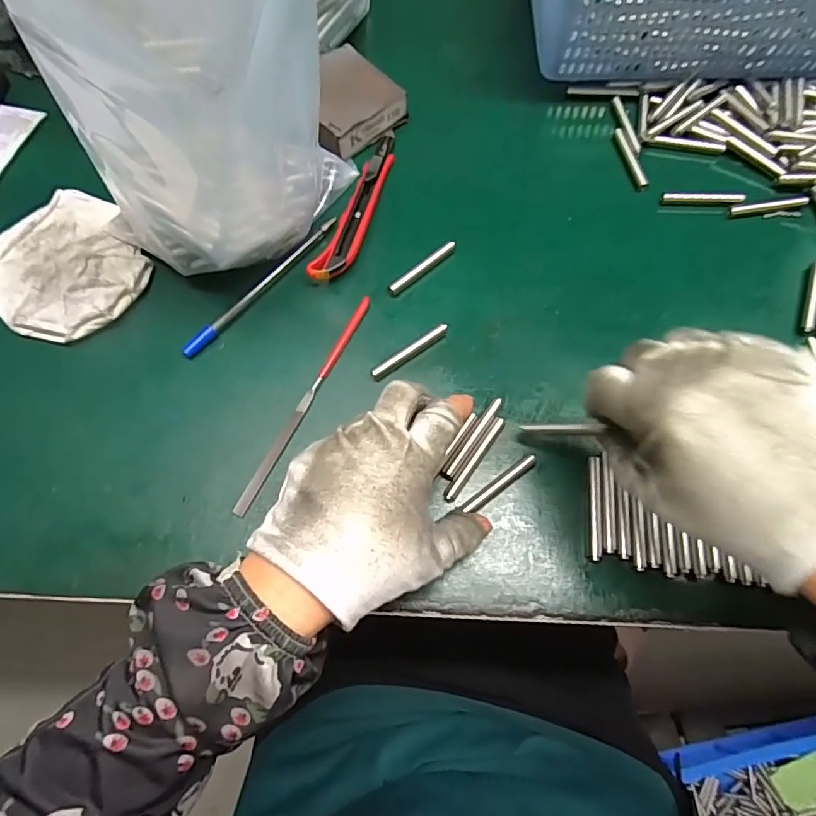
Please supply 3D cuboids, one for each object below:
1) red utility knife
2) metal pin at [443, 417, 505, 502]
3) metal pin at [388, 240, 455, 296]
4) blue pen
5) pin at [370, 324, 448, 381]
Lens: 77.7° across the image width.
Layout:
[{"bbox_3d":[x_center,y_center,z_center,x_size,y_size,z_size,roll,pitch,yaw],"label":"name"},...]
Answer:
[{"bbox_3d":[-0.032,-0.149,0.370,0.023,0.016,0.147,18,69,7],"label":"red utility knife"},{"bbox_3d":[0.040,0.030,0.298,0.007,0.006,0.058,33,72,13],"label":"metal pin"},{"bbox_3d":[0.011,-0.097,0.353,0.058,0.009,0.007,-40,73,-15],"label":"metal pin"},{"bbox_3d":[-0.099,-0.086,0.347,0.012,0.005,0.141,35,72,13],"label":"blue pen"},{"bbox_3d":[0.001,-0.037,0.326,0.058,0.008,0.010,-35,72,-13],"label":"pin"}]

